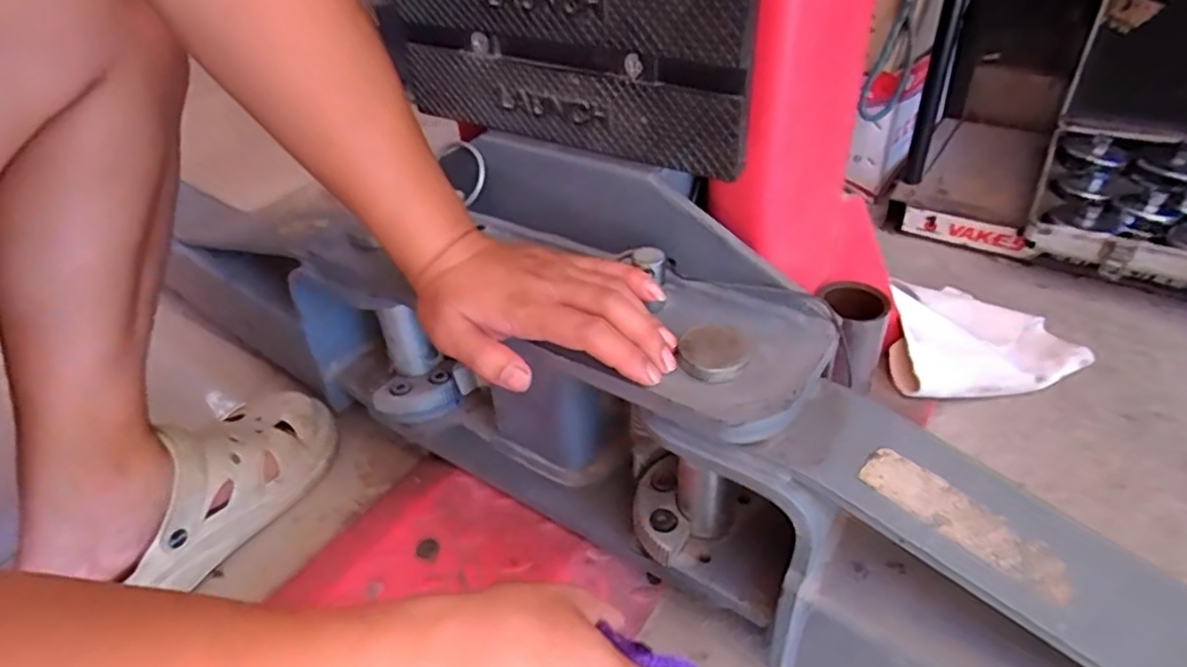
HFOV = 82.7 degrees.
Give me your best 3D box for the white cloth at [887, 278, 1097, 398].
[{"bbox_3d":[0.400,-0.011,0.739,0.223,0.051,0.174,-10,38,-7],"label":"white cloth"}]

